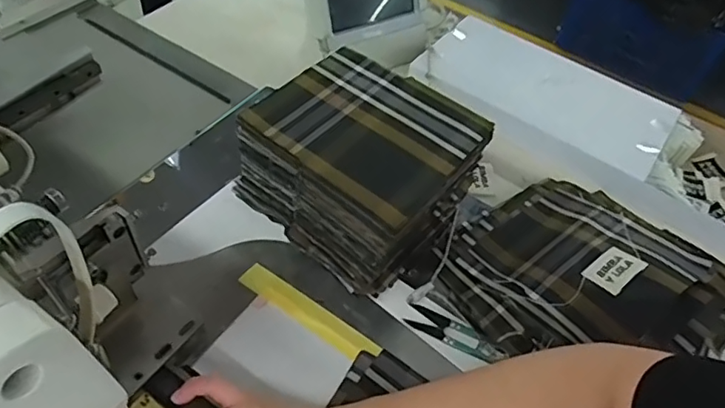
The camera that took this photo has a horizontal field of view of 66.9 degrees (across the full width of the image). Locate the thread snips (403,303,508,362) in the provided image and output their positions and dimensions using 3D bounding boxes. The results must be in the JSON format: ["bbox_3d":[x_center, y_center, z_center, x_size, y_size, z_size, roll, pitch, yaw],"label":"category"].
[{"bbox_3d":[0.081,0.113,0.477,0.088,0.005,0.023,26,53,14],"label":"thread snips"}]

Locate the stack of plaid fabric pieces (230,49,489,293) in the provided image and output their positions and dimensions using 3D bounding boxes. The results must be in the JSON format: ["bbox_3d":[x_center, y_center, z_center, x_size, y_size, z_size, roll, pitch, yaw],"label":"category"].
[{"bbox_3d":[-0.005,-0.032,0.512,0.176,0.124,0.149,35,56,21],"label":"stack of plaid fabric pieces"}]

